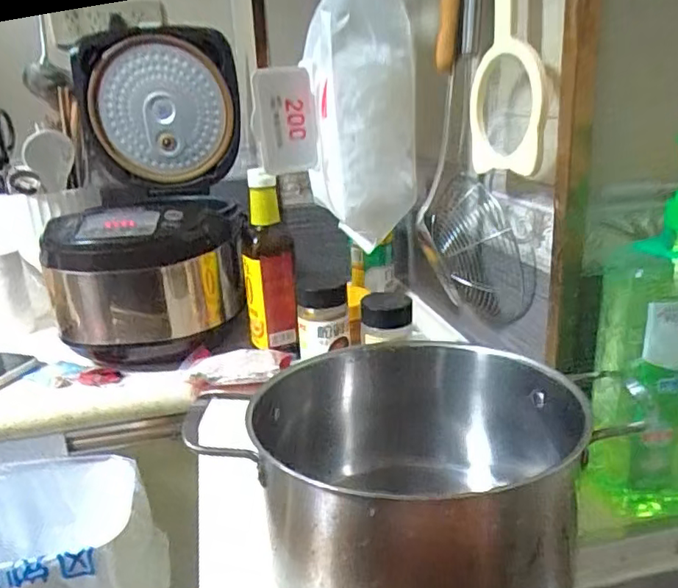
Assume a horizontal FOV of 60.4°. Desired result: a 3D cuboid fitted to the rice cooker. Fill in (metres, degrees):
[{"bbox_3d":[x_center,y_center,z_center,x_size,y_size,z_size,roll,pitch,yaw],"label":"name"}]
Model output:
[{"bbox_3d":[-0.243,-0.132,0.775,0.227,0.378,0.298,-6,18,-8],"label":"rice cooker"}]

